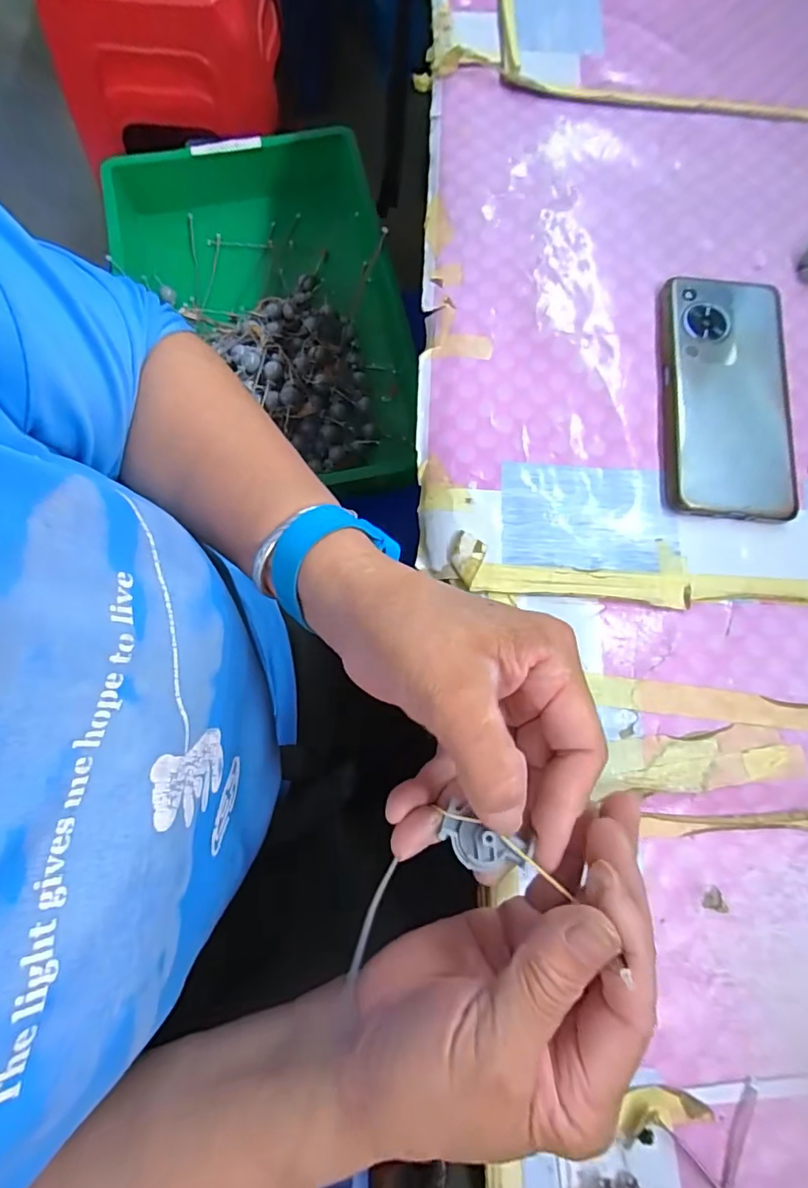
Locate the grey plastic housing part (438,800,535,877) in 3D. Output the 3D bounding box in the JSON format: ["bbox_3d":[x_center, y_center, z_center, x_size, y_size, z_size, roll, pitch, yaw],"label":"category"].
[{"bbox_3d":[0.030,0.095,0.202,0.034,0.004,0.018,23,78,13],"label":"grey plastic housing part"}]

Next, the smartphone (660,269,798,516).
[{"bbox_3d":[0.209,-0.127,0.340,0.082,0.010,0.163,4,78,0],"label":"smartphone"}]

